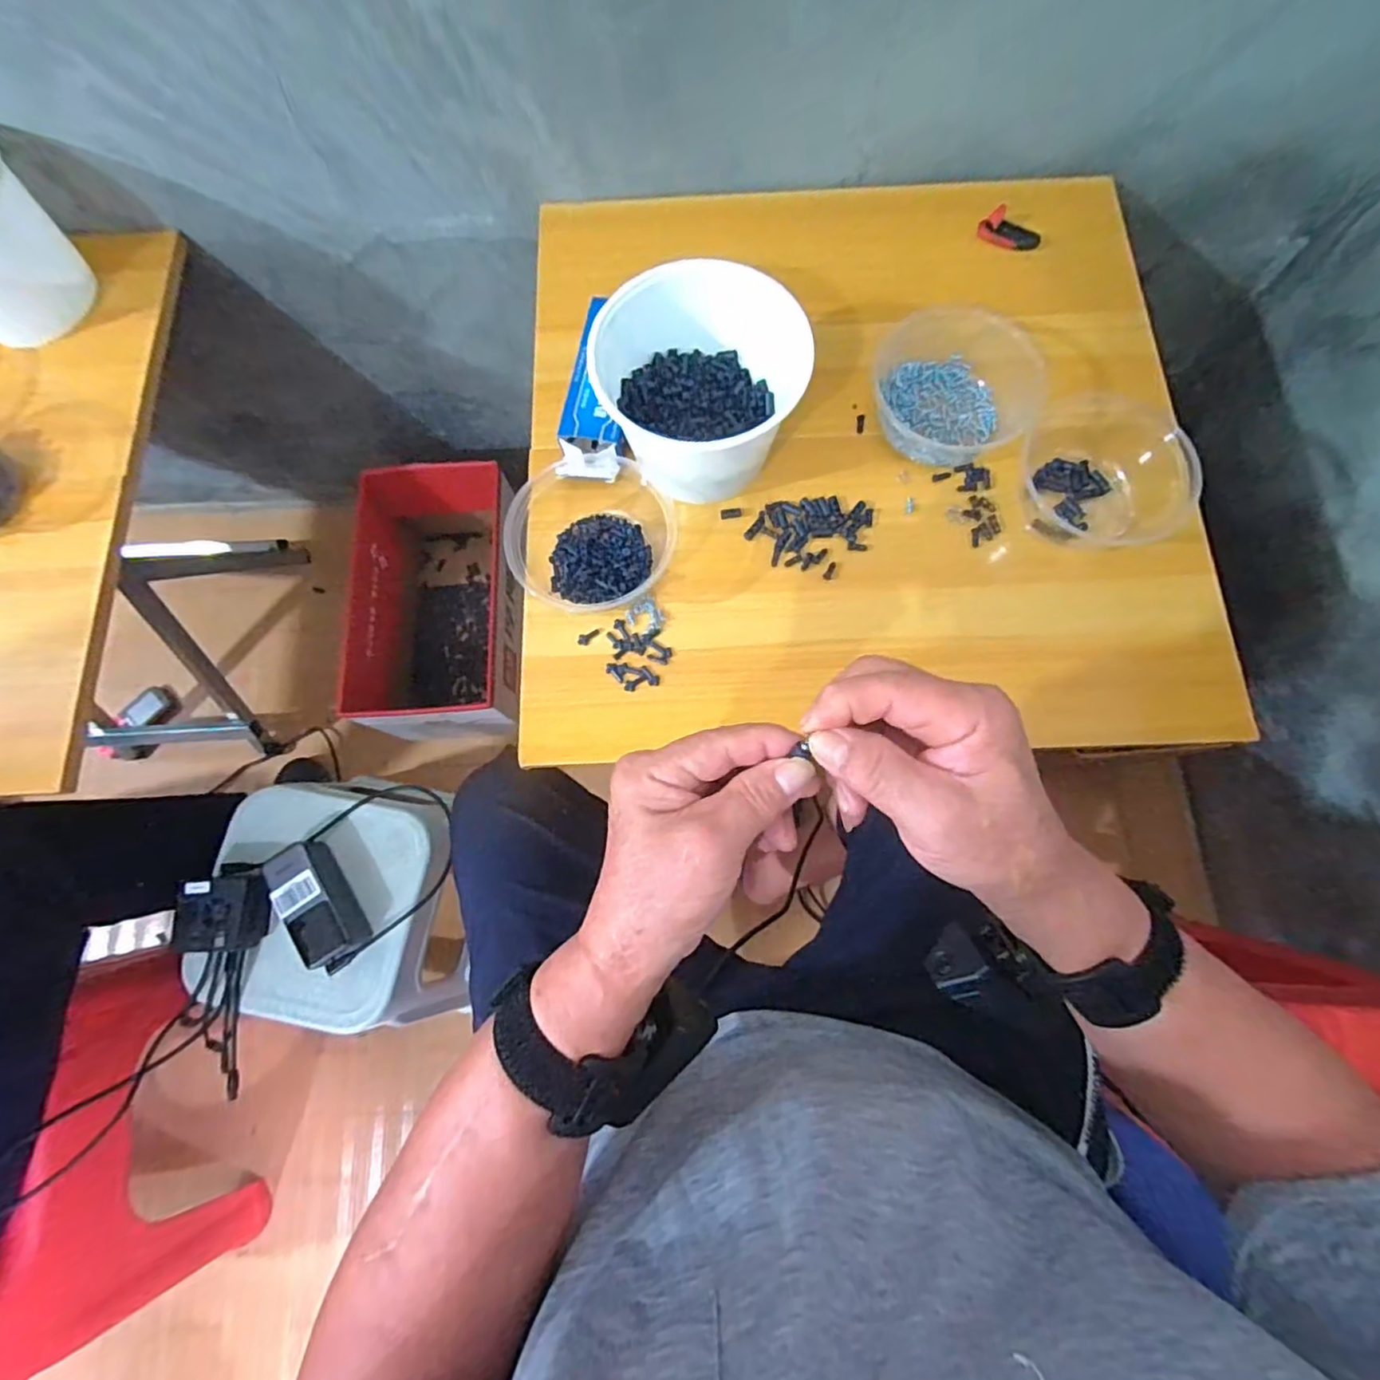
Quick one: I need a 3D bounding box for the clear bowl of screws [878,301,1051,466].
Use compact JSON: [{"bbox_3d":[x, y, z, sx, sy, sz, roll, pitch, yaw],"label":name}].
[{"bbox_3d":[0.233,-0.268,0.538,0.128,0.069,0.120,0,76,0],"label":"clear bowl of screws"}]

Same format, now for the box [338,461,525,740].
[{"bbox_3d":[-0.396,-0.131,0.984,0.231,0.203,0.390,-6,76,-2],"label":"box"}]

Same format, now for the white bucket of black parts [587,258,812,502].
[{"bbox_3d":[0.005,-0.245,0.511,0.159,0.107,0.141,-28,78,-7],"label":"white bucket of black parts"}]

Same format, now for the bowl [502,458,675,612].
[{"bbox_3d":[-0.082,-0.138,0.519,0.133,0.056,0.127,0,76,0],"label":"bowl"}]

